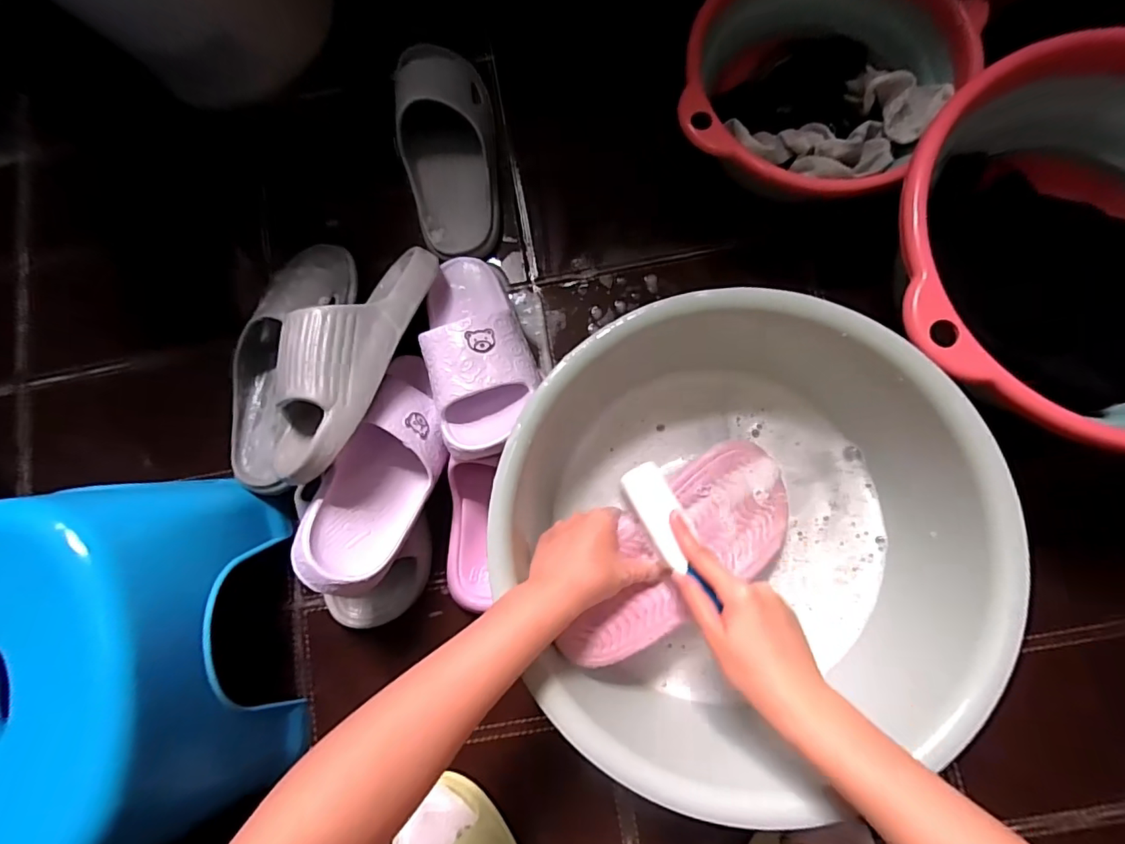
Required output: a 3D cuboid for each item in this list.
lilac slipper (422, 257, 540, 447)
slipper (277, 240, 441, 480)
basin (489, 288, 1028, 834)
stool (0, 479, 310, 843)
[{"bbox_3d":[-0.084,-0.082,0.503,0.093,0.067,0.229,-14,57,1],"label":"lilac slipper"},{"bbox_3d":[-0.190,-0.065,0.479,0.090,0.096,0.260,19,67,6],"label":"slipper"},{"bbox_3d":[0.146,0.093,0.446,0.371,0.130,0.374,-1,81,4],"label":"basin"},{"bbox_3d":[-0.385,0.199,0.435,0.232,0.169,0.273,-20,80,1],"label":"stool"}]

